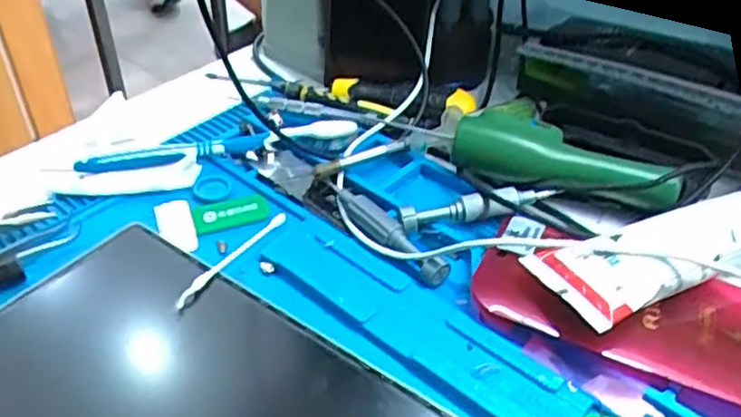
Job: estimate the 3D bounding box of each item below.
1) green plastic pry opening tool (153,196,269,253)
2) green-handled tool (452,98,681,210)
[{"bbox_3d":[-0.096,0.005,0.417,0.065,0.012,0.037,-10,42,-14],"label":"green plastic pry opening tool"},{"bbox_3d":[0.117,-0.028,0.420,0.134,0.033,0.039,17,42,17],"label":"green-handled tool"}]

